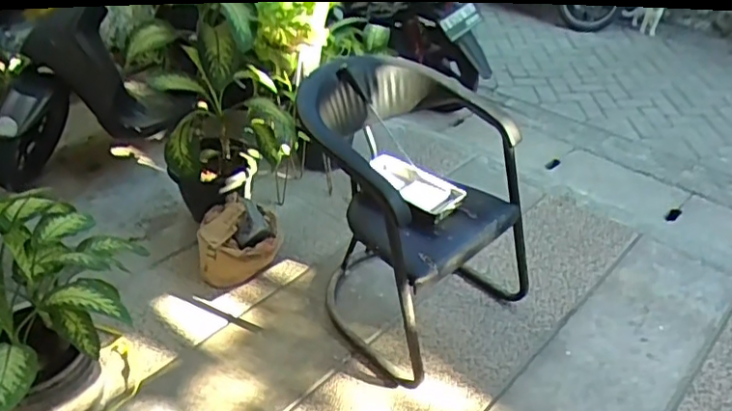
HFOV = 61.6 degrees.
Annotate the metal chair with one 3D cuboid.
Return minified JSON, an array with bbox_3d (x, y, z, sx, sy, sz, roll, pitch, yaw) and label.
[{"bbox_3d":[0.161,0.010,1.919,0.665,0.796,0.619,-24,43,-30],"label":"metal chair"}]

